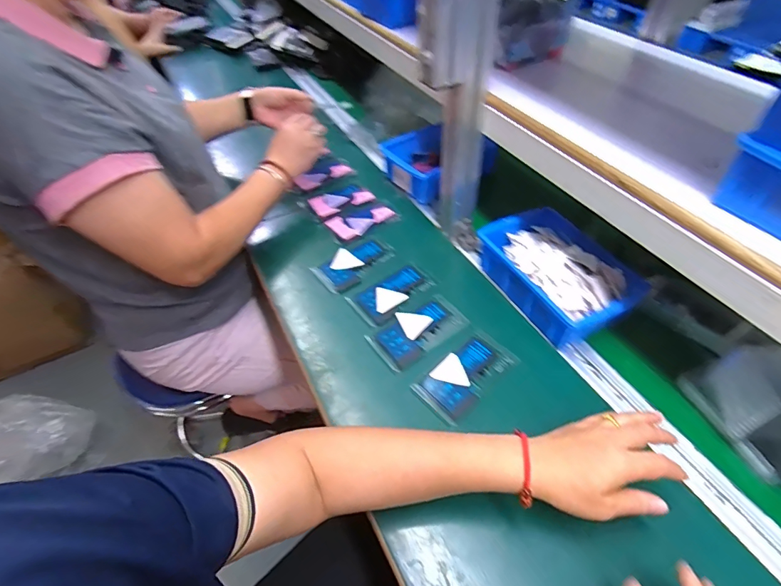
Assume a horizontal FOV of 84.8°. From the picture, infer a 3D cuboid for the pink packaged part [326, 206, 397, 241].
[{"bbox_3d":[-0.048,-0.122,0.743,0.117,0.013,0.053,-13,49,-9],"label":"pink packaged part"}]

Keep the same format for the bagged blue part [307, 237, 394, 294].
[{"bbox_3d":[-0.056,-0.049,0.679,0.124,0.012,0.072,-32,54,-24],"label":"bagged blue part"}]

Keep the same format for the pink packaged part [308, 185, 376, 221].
[{"bbox_3d":[-0.091,-0.177,0.792,0.112,0.018,0.072,-23,51,-17],"label":"pink packaged part"}]

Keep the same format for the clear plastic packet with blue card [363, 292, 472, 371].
[{"bbox_3d":[0.037,0.051,0.584,0.126,0.013,0.069,-27,52,-20],"label":"clear plastic packet with blue card"}]

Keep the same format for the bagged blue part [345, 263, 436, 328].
[{"bbox_3d":[0.003,0.000,0.631,0.119,0.011,0.067,-31,53,-23],"label":"bagged blue part"}]

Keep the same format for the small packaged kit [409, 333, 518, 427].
[{"bbox_3d":[0.096,0.103,0.536,0.126,0.012,0.067,-35,55,-26],"label":"small packaged kit"}]

